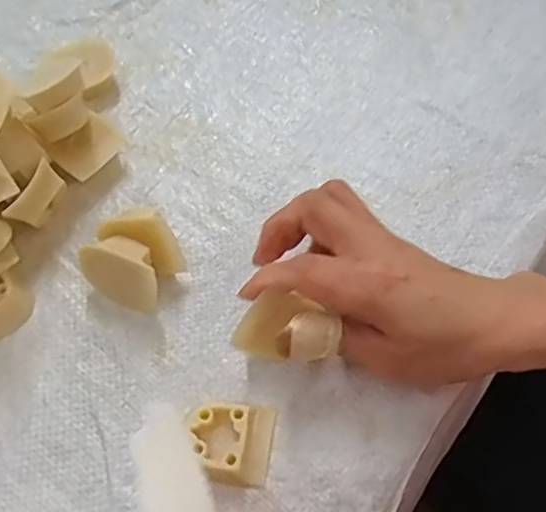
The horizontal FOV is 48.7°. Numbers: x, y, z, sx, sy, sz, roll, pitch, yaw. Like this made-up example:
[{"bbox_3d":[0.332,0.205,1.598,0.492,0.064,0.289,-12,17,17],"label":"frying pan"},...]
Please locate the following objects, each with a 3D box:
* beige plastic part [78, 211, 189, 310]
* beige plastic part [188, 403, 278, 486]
[{"bbox_3d":[-0.076,0.001,0.327,0.044,0.037,0.043,23,68,13],"label":"beige plastic part"},{"bbox_3d":[-0.020,0.091,0.291,0.039,0.014,0.036,3,65,4],"label":"beige plastic part"}]

